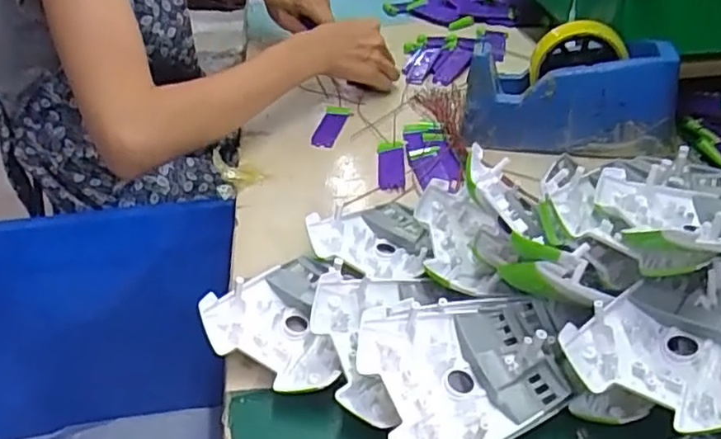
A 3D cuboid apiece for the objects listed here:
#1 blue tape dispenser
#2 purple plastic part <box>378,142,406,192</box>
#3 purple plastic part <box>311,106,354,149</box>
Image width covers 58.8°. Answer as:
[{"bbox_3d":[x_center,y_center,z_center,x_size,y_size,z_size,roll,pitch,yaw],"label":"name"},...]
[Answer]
[{"bbox_3d":[0.203,-0.122,0.623,0.193,0.104,0.069,12,39,19],"label":"blue tape dispenser"},{"bbox_3d":[0.031,-0.053,0.633,0.027,0.006,0.089,-1,36,2],"label":"purple plastic part"},{"bbox_3d":[-0.031,-0.105,0.703,0.031,0.007,0.088,5,37,10],"label":"purple plastic part"}]

